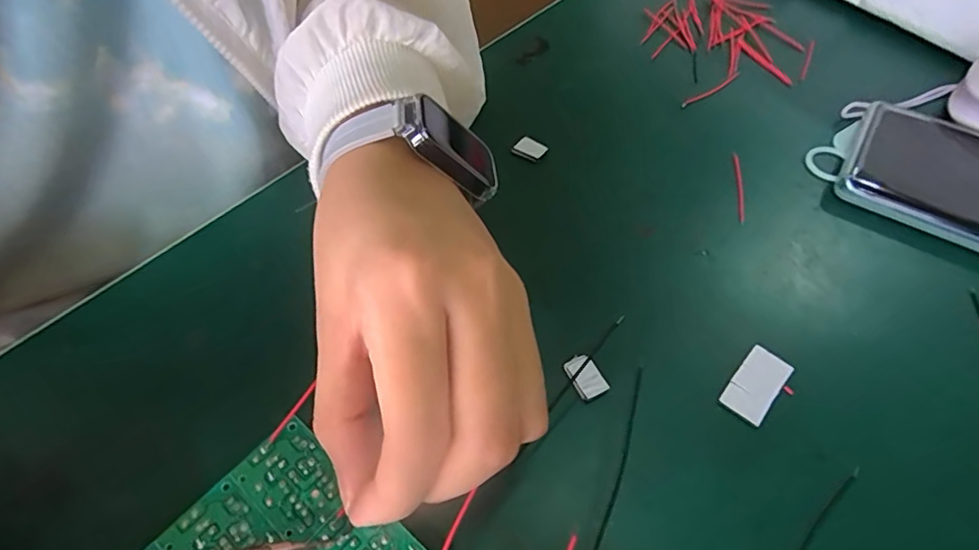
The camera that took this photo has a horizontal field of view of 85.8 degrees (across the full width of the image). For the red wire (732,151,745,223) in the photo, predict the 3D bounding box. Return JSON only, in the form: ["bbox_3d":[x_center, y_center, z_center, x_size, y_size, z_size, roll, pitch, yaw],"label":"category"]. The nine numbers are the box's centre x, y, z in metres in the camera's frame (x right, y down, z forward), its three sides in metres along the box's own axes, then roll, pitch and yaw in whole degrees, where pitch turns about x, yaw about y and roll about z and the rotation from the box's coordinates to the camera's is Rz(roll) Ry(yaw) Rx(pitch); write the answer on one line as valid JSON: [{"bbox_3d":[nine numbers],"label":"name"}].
[{"bbox_3d":[0.121,-0.043,0.255,0.004,0.004,0.047,9,55,5],"label":"red wire"}]

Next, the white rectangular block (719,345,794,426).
[{"bbox_3d":[0.100,0.041,0.197,0.015,0.004,0.030,37,64,22],"label":"white rectangular block"}]

